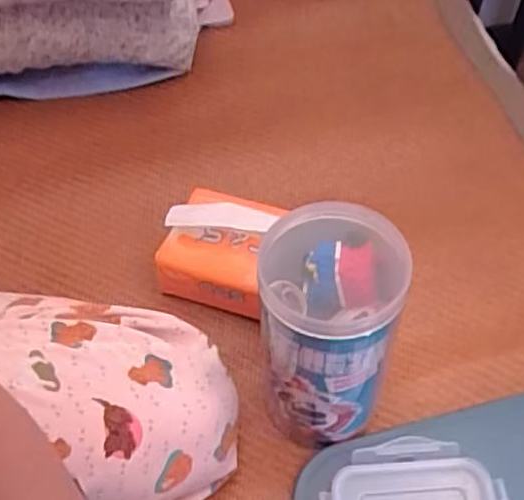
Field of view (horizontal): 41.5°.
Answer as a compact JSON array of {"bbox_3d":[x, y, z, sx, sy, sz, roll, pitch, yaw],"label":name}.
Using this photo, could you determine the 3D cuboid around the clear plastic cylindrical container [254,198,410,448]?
[{"bbox_3d":[0.044,0.063,0.514,0.094,0.186,0.095,10,54,6],"label":"clear plastic cylindrical container"}]

